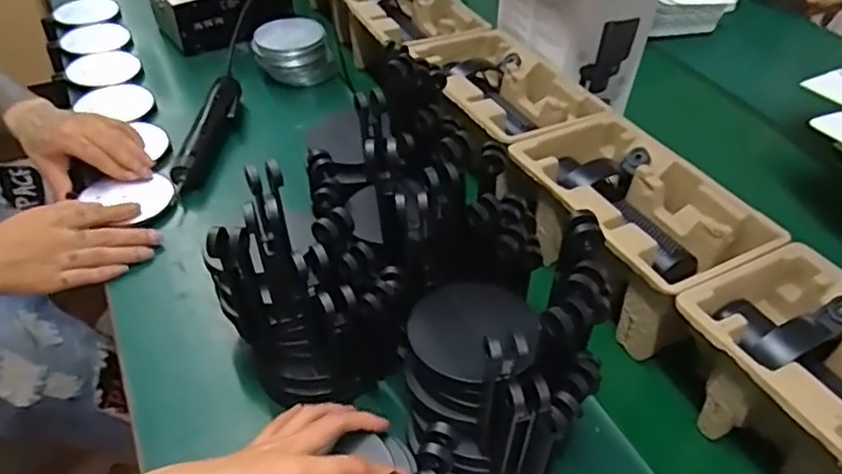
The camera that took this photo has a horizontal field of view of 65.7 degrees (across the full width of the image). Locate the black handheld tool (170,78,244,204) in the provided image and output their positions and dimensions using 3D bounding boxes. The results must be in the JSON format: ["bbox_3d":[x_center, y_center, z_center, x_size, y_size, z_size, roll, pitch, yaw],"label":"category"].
[{"bbox_3d":[-0.256,-0.131,0.788,0.031,0.035,0.215,6,43,4],"label":"black handheld tool"}]

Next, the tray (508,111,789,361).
[{"bbox_3d":[0.195,-0.012,0.635,0.146,0.097,0.239,-21,47,-23],"label":"tray"}]

